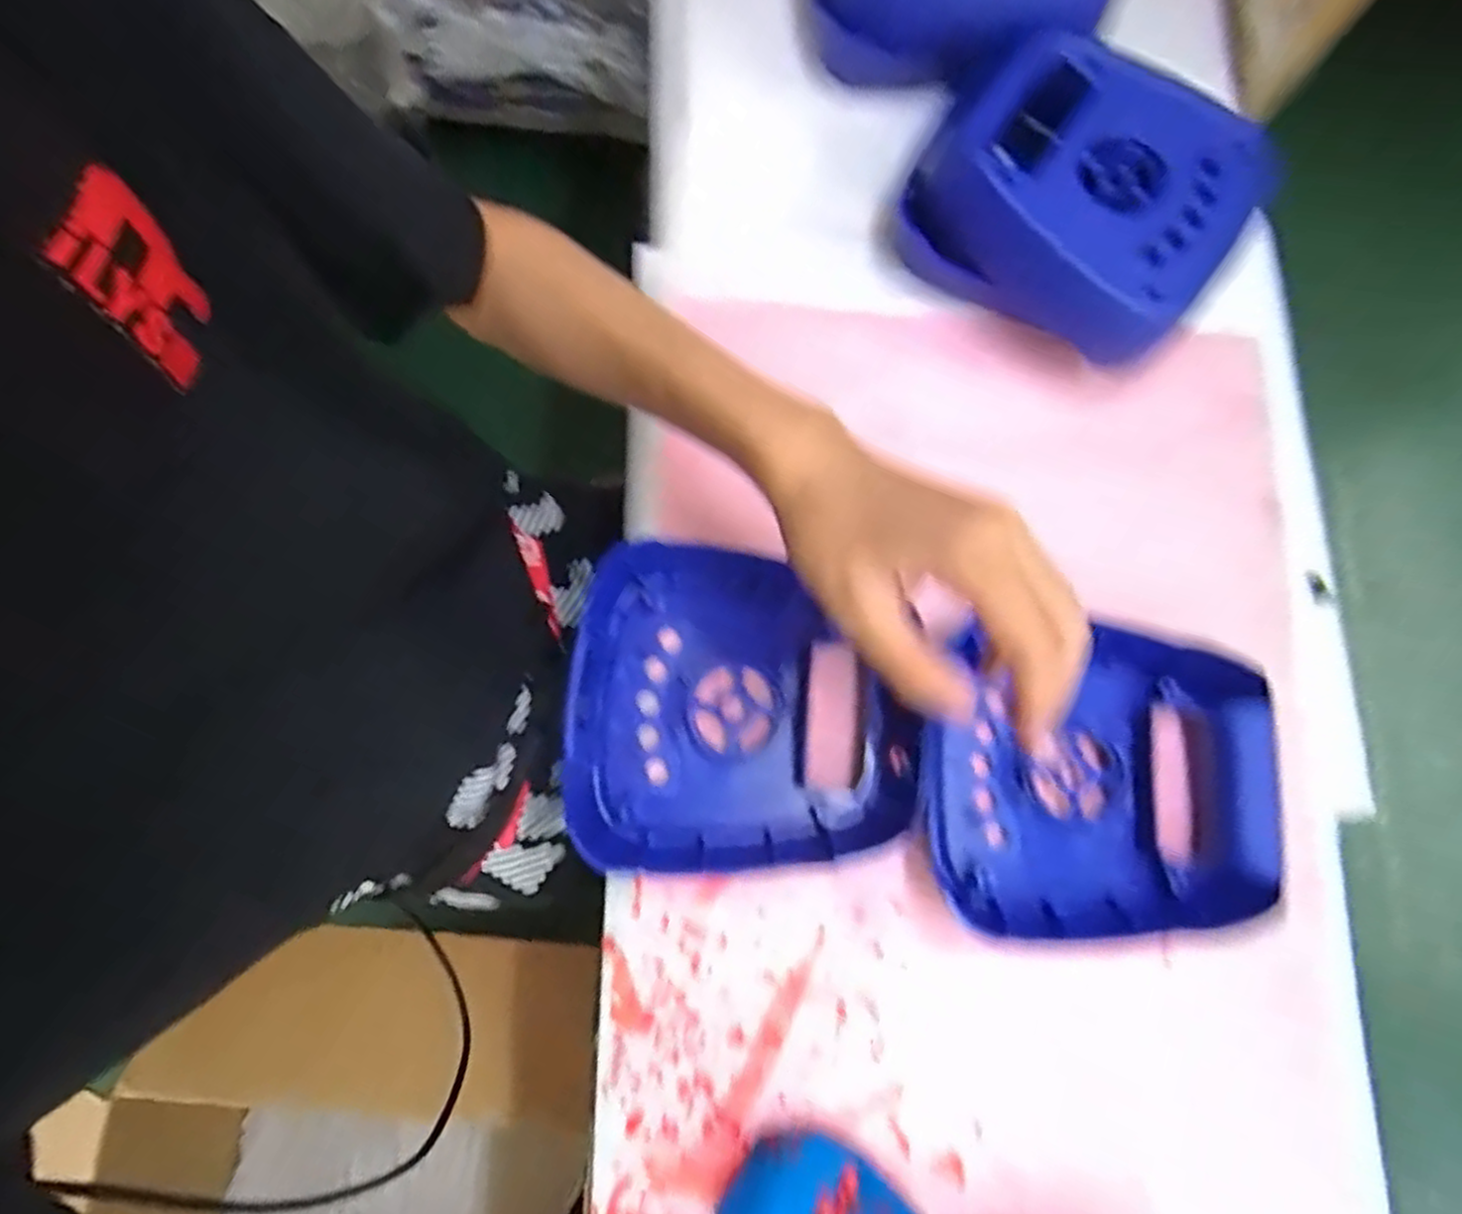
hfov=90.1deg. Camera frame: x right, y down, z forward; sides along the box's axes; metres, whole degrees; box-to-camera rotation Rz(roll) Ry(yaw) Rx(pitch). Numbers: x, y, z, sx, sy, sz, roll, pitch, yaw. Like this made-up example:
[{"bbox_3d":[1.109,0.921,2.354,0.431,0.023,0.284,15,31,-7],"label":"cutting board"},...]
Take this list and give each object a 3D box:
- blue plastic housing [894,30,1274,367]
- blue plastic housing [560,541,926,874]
[{"bbox_3d":[0.203,-0.242,0.436,0.186,0.068,0.158,32,79,5],"label":"blue plastic housing"},{"bbox_3d":[0.006,0.056,0.381,0.179,0.040,0.160,10,78,1],"label":"blue plastic housing"}]

